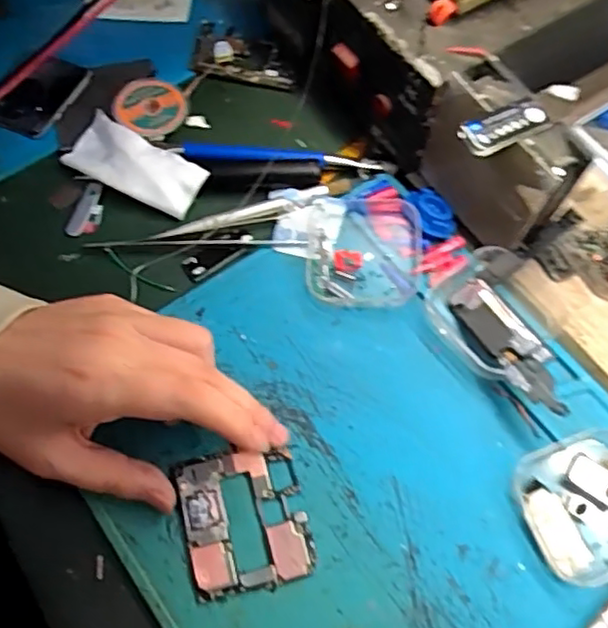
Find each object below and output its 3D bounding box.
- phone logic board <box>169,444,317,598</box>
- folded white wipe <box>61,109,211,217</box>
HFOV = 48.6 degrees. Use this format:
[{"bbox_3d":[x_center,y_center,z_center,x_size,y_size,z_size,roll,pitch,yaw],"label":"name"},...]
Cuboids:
[{"bbox_3d":[-0.029,0.099,0.325,0.058,0.005,0.065,-15,64,-8],"label":"phone logic board"},{"bbox_3d":[-0.103,-0.089,0.406,0.085,0.017,0.036,29,66,13],"label":"folded white wipe"}]

